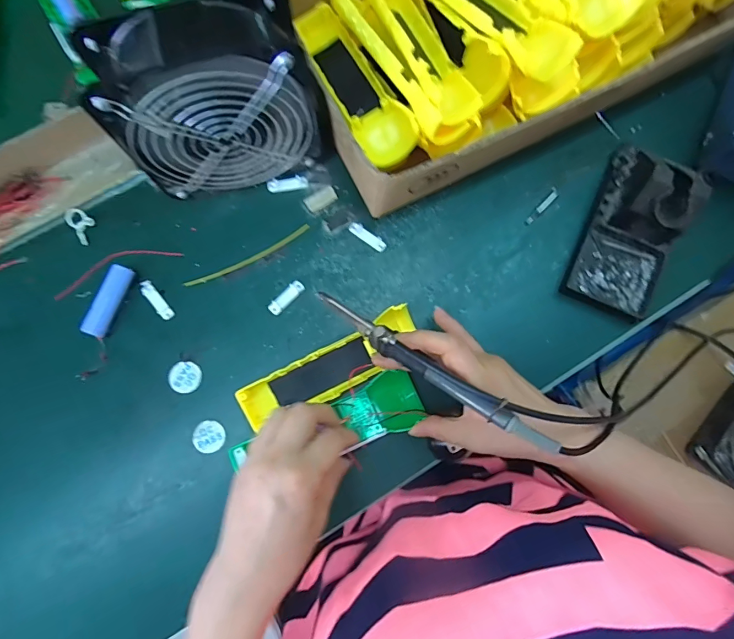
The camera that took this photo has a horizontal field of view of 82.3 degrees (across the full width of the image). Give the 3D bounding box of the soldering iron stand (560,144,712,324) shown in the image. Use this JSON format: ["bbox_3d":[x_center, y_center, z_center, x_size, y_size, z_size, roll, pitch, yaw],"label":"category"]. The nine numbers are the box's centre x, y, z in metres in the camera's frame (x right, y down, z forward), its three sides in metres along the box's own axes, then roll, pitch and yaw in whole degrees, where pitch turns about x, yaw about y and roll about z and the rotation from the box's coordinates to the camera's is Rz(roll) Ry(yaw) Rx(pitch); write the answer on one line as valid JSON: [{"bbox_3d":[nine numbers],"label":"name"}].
[{"bbox_3d":[0.240,-0.084,0.362,0.073,0.070,0.152,25,81,5],"label":"soldering iron stand"}]

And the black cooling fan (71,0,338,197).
[{"bbox_3d":[-0.114,-0.170,0.341,0.155,0.148,0.060,-15,80,-2],"label":"black cooling fan"}]

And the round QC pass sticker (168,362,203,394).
[{"bbox_3d":[-0.162,0.052,0.375,0.027,0.004,0.028,2,74,-8],"label":"round QC pass sticker"}]

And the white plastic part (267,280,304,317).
[{"bbox_3d":[-0.074,-0.020,0.389,0.038,0.006,0.012,-43,82,-7],"label":"white plastic part"}]

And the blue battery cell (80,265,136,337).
[{"bbox_3d":[-0.232,-0.017,0.377,0.018,0.019,0.066,17,81,3],"label":"blue battery cell"}]

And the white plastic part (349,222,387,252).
[{"bbox_3d":[0.001,-0.079,0.398,0.040,0.004,0.013,35,82,6],"label":"white plastic part"}]

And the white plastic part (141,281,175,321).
[{"bbox_3d":[-0.194,-0.018,0.386,0.012,0.004,0.044,-39,82,-6],"label":"white plastic part"}]

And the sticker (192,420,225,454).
[{"bbox_3d":[-0.137,0.102,0.366,0.026,0.004,0.026,-23,81,-4],"label":"sticker"}]

